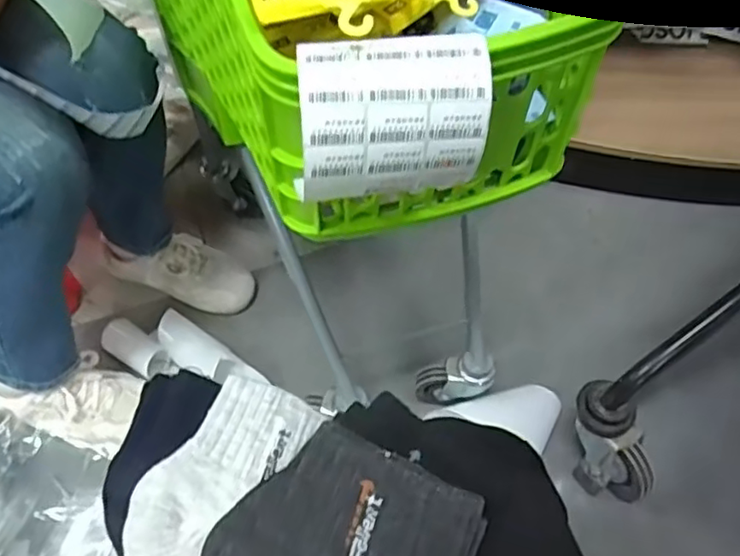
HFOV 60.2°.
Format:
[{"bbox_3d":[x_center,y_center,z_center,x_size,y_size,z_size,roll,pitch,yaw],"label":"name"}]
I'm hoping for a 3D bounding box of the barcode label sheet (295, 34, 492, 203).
[{"bbox_3d":[0.013,-0.086,0.352,0.101,0.083,0.024,-6,25,-9],"label":"barcode label sheet"}]

